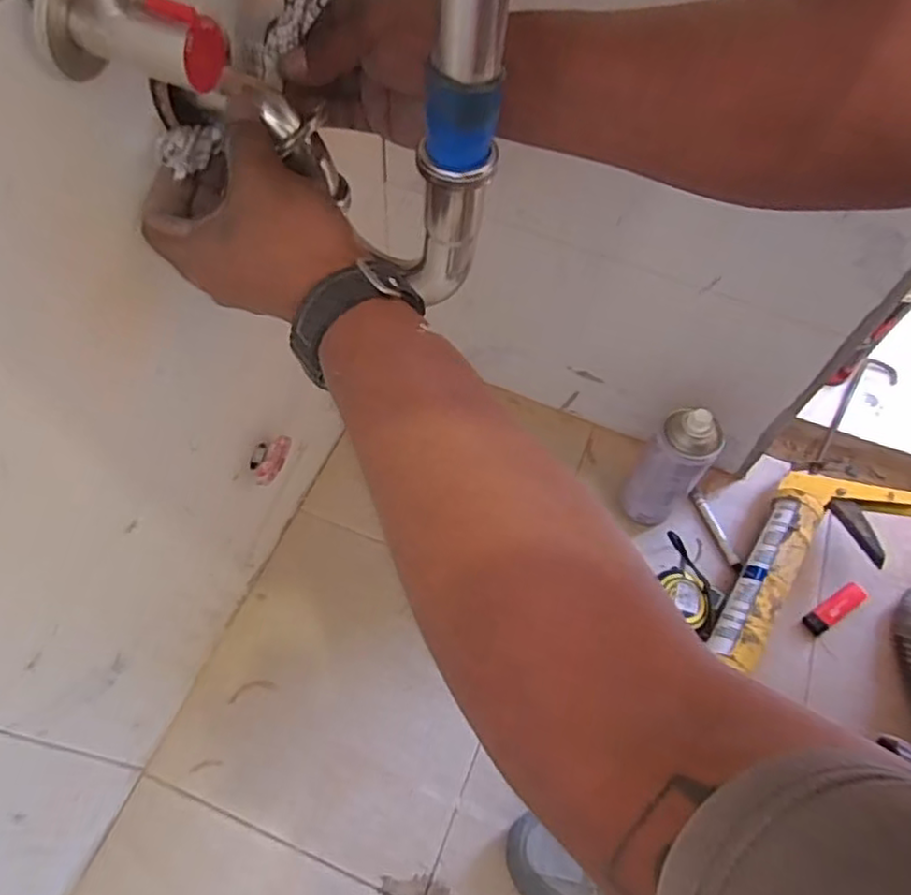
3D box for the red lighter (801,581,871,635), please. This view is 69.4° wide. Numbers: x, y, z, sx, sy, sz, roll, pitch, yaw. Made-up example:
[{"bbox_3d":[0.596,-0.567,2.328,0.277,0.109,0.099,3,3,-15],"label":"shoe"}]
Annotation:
[{"bbox_3d":[0.424,0.178,0.729,0.090,0.011,0.028,-28,65,-17],"label":"red lighter"}]

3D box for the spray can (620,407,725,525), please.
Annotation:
[{"bbox_3d":[0.232,0.025,0.709,0.062,0.180,0.063,35,64,17],"label":"spray can"}]

